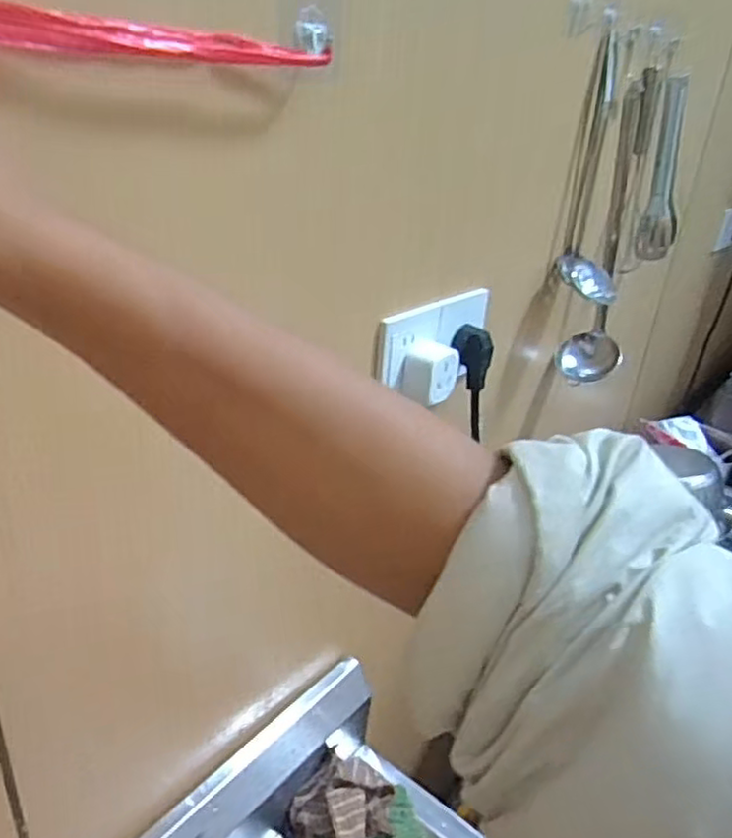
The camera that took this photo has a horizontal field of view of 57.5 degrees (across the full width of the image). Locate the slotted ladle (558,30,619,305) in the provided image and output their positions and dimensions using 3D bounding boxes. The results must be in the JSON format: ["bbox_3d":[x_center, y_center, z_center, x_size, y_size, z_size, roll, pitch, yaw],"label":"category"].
[{"bbox_3d":[0.275,-0.276,0.756,0.080,0.260,0.099,14,28,15],"label":"slotted ladle"}]

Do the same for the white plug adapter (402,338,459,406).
[{"bbox_3d":[0.059,-0.043,0.611,0.033,0.047,0.049,26,33,33],"label":"white plug adapter"}]

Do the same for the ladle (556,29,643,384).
[{"bbox_3d":[0.326,-0.242,0.854,0.083,0.377,0.116,16,29,19],"label":"ladle"}]

